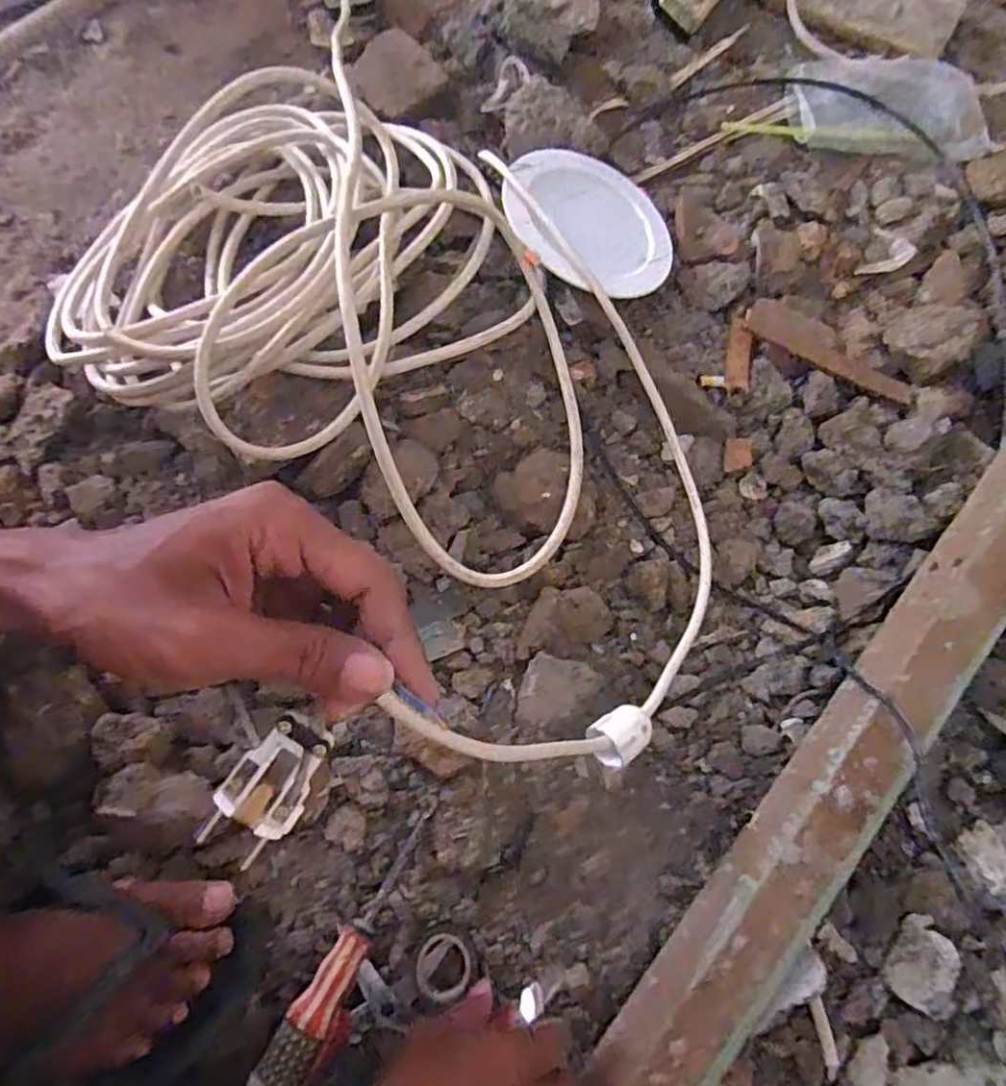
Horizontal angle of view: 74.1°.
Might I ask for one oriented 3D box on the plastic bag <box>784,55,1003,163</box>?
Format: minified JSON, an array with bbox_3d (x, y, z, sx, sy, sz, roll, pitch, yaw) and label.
[{"bbox_3d":[0.439,-0.501,0.754,0.218,0.031,0.132,4,73,1],"label":"plastic bag"}]

